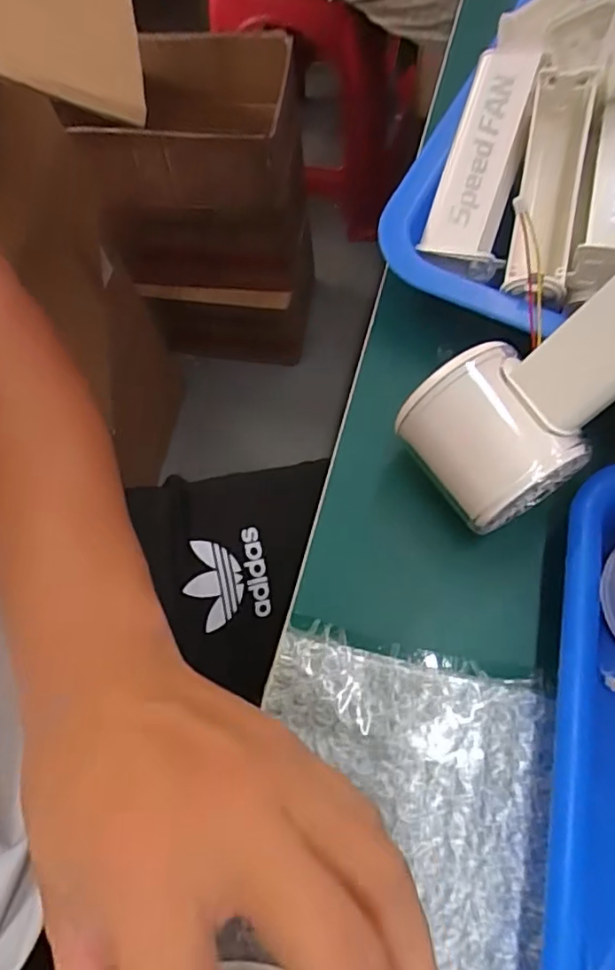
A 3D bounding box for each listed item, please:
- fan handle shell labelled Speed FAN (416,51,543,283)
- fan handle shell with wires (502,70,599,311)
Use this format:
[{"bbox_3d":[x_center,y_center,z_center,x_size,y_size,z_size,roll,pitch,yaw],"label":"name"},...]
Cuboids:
[{"bbox_3d":[0.081,-0.151,0.287,0.035,0.018,0.096,14,96,8],"label":"fan handle shell labelled Speed FAN"},{"bbox_3d":[0.110,-0.138,0.278,0.026,0.024,0.110,7,79,26],"label":"fan handle shell with wires"}]

